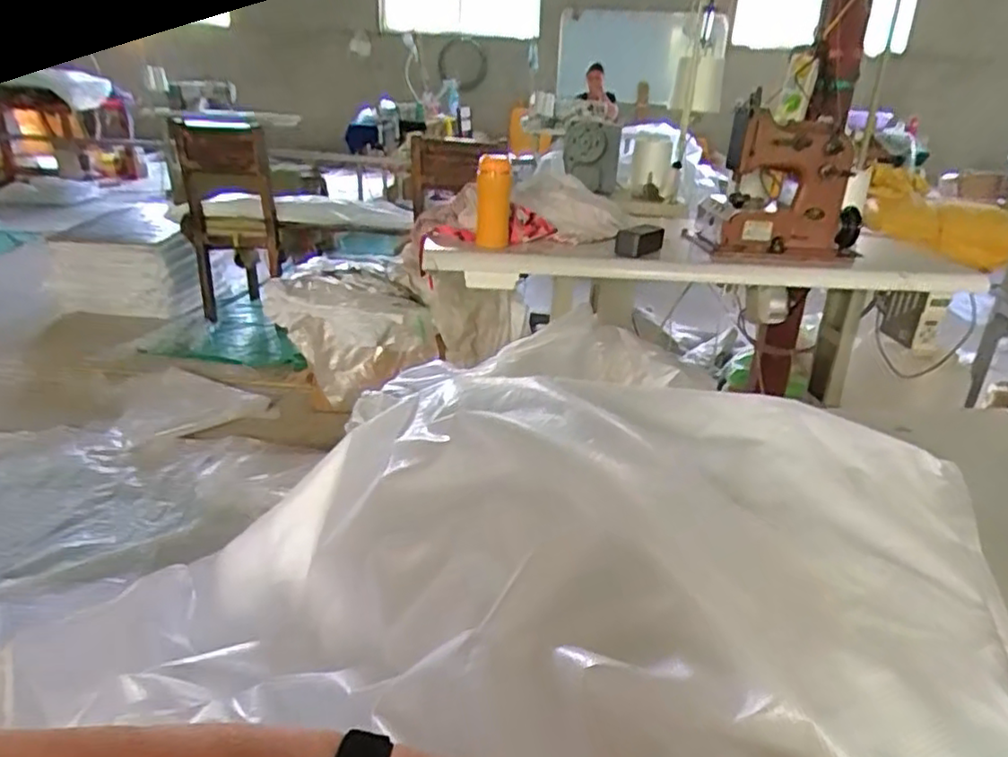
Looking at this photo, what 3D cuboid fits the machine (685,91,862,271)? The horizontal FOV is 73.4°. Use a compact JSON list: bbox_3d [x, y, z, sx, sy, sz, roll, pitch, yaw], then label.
[{"bbox_3d":[0.596,-0.375,1.400,0.322,0.301,0.137,3,24,1],"label":"machine"}]

